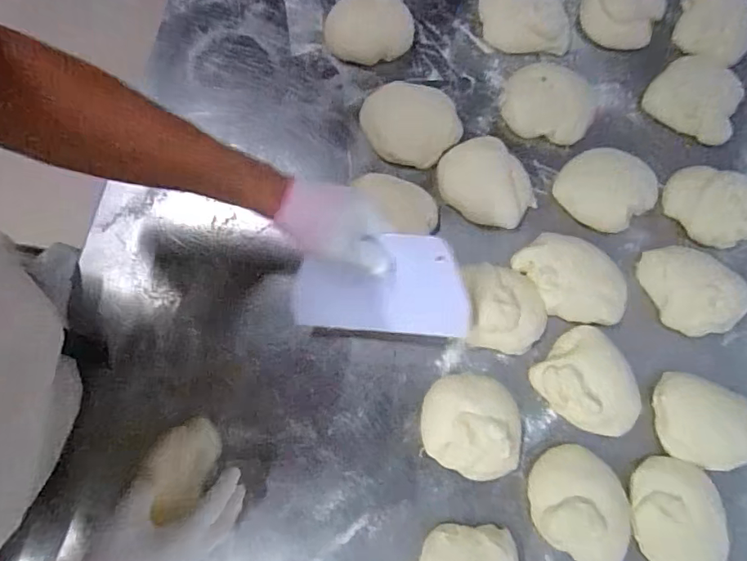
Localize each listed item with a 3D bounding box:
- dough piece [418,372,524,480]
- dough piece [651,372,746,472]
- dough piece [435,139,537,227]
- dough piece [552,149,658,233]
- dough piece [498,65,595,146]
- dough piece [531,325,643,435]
[{"bbox_3d":[0.112,0.165,0.546,0.117,0.039,0.113,15,78,2],"label":"dough piece"},{"bbox_3d":[0.377,0.161,0.551,0.108,0.041,0.096,20,79,3],"label":"dough piece"},{"bbox_3d":[0.139,-0.121,0.593,0.093,0.059,0.120,-41,82,-9],"label":"dough piece"},{"bbox_3d":[0.294,-0.117,0.607,0.098,0.033,0.106,0,78,-1],"label":"dough piece"},{"bbox_3d":[0.233,-0.230,0.625,0.119,0.033,0.094,7,78,0],"label":"dough piece"},{"bbox_3d":[0.255,0.119,0.562,0.103,0.036,0.124,-41,82,-9],"label":"dough piece"}]

